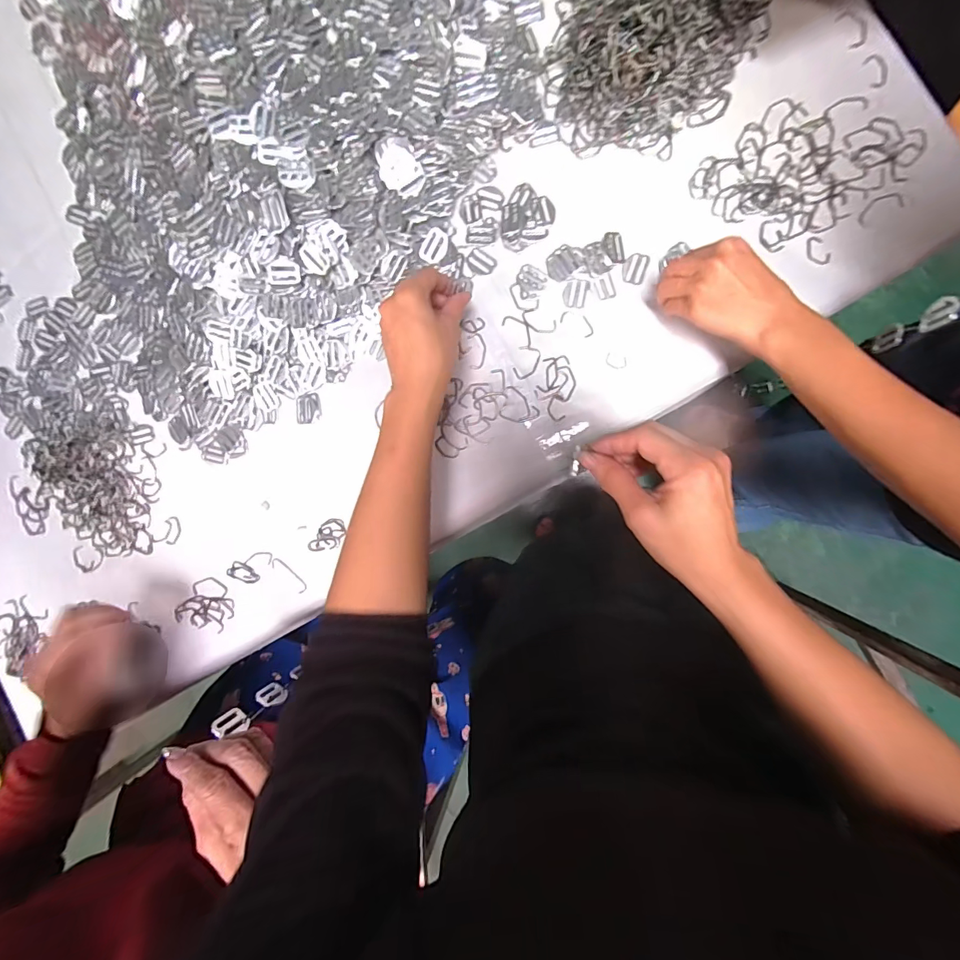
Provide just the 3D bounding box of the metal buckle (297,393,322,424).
[{"bbox_3d":[-0.197,-0.082,0.501,0.028,0.004,0.032,-6,90,8],"label":"metal buckle"}]

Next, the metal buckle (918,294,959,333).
[{"bbox_3d":[0.364,-0.132,0.349,0.006,0.038,0.021,-18,88,10],"label":"metal buckle"}]

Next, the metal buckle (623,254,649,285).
[{"bbox_3d":[0.159,-0.216,0.448,0.024,0.004,0.030,16,93,8],"label":"metal buckle"}]

